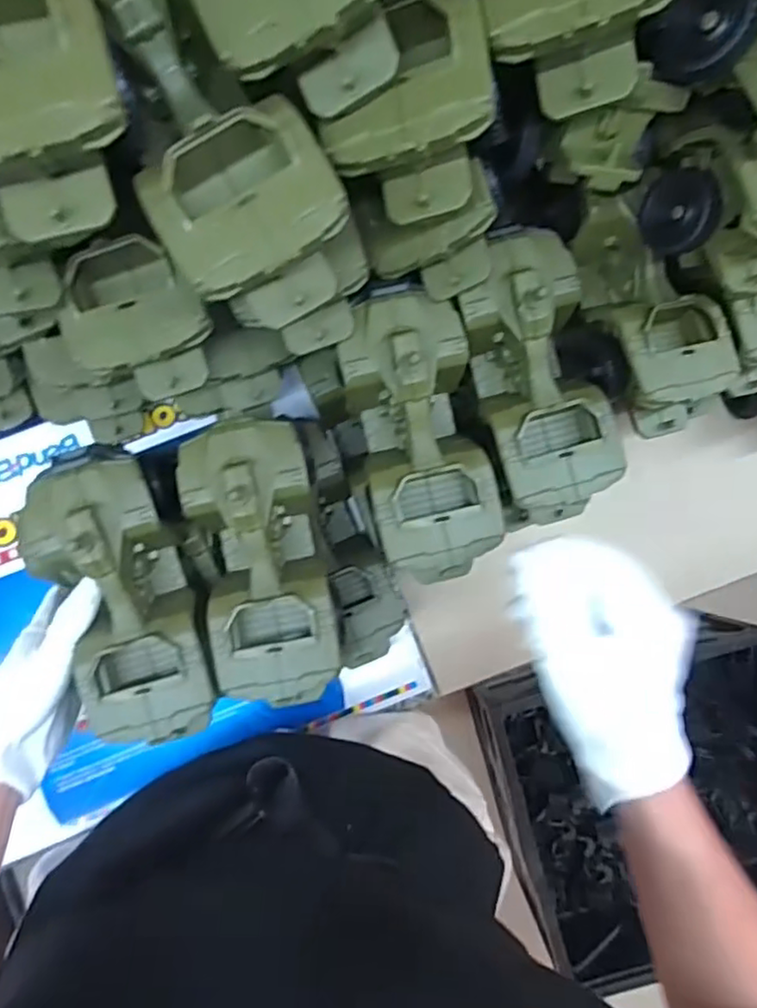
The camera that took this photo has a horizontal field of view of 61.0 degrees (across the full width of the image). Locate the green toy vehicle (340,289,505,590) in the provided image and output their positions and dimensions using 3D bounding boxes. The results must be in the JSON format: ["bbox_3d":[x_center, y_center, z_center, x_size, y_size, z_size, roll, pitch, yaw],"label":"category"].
[{"bbox_3d":[0.028,-0.041,0.415,0.078,0.070,0.180,-13,89,-1],"label":"green toy vehicle"}]

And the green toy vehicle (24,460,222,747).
[{"bbox_3d":[-0.166,0.062,0.409,0.090,0.059,0.181,-18,93,-1],"label":"green toy vehicle"}]

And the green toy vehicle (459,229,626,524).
[{"bbox_3d":[0.102,-0.078,0.418,0.082,0.056,0.181,-15,89,-1],"label":"green toy vehicle"}]

